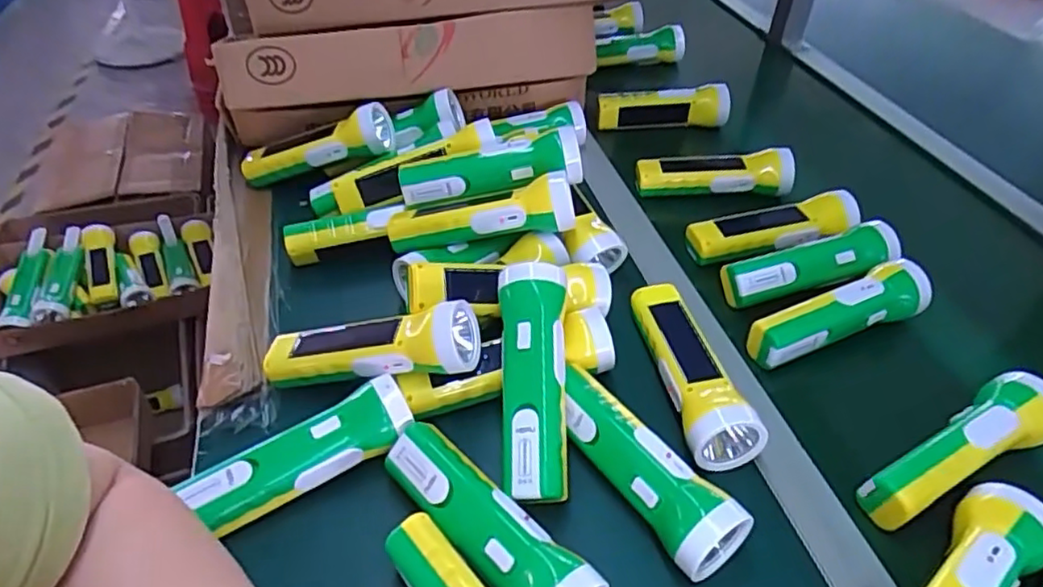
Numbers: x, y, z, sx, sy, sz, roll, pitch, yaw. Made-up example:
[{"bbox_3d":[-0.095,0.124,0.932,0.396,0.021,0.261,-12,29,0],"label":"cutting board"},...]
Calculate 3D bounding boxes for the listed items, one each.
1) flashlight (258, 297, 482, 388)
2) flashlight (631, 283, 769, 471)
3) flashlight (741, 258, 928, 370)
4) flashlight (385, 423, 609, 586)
[{"bbox_3d":[-0.118,0.040,0.487,0.166,0.043,0.048,-8,42,12],"label":"flashlight"},{"bbox_3d":[0.132,0.058,0.507,0.056,0.059,0.165,-5,43,-7],"label":"flashlight"},{"bbox_3d":[0.277,0.015,0.558,0.181,0.041,0.046,-15,45,-17],"label":"flashlight"},{"bbox_3d":[-0.025,0.145,0.402,0.047,0.043,0.163,-33,52,-32],"label":"flashlight"}]

